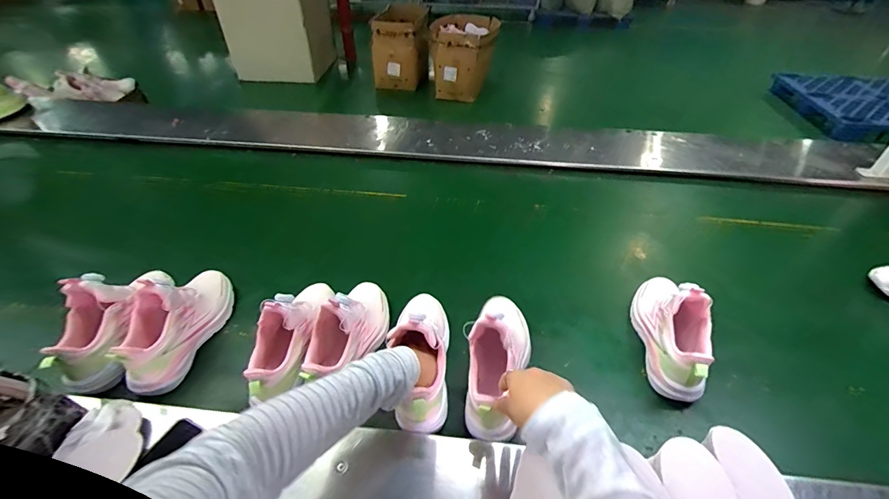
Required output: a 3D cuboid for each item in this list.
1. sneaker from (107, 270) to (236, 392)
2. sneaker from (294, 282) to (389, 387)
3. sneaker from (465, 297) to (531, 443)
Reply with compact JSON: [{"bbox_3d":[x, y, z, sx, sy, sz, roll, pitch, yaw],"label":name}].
[{"bbox_3d":[-0.468,0.114,0.697,0.083,0.124,0.244,6,44,9],"label":"sneaker"},{"bbox_3d":[-0.167,0.127,0.675,0.077,0.129,0.228,11,45,14],"label":"sneaker"},{"bbox_3d":[0.086,0.152,0.626,0.085,0.134,0.234,10,45,13],"label":"sneaker"}]

